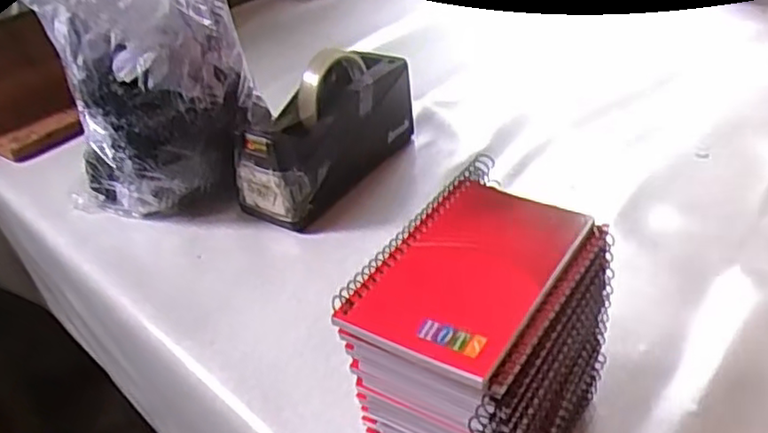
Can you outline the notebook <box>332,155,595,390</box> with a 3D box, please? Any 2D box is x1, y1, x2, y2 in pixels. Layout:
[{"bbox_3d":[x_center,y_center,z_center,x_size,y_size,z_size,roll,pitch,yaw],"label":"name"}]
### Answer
[{"bbox_3d":[0.046,0.021,0.347,0.084,0.009,0.139,17,42,32],"label":"notebook"}]

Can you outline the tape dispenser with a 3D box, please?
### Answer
[{"bbox_3d":[-0.058,-0.085,0.667,0.077,0.115,0.193,19,43,33],"label":"tape dispenser"}]

